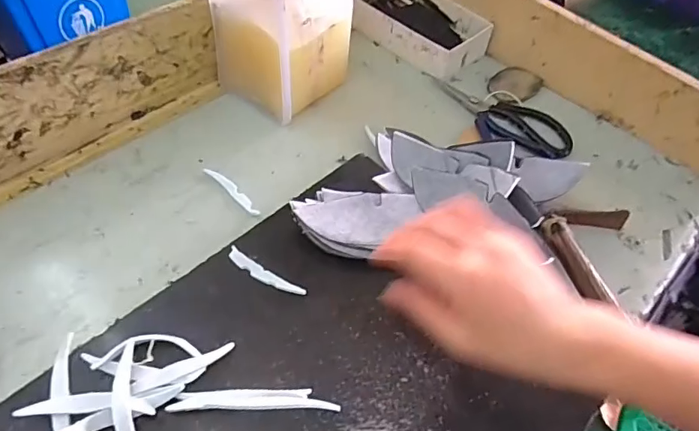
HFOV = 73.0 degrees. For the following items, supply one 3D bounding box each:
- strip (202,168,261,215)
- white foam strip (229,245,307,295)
[{"bbox_3d":[-0.118,-0.025,0.481,0.013,0.005,0.083,-38,65,-27],"label":"strip"},{"bbox_3d":[-0.071,0.048,0.390,0.074,0.004,0.015,30,57,16],"label":"white foam strip"}]

